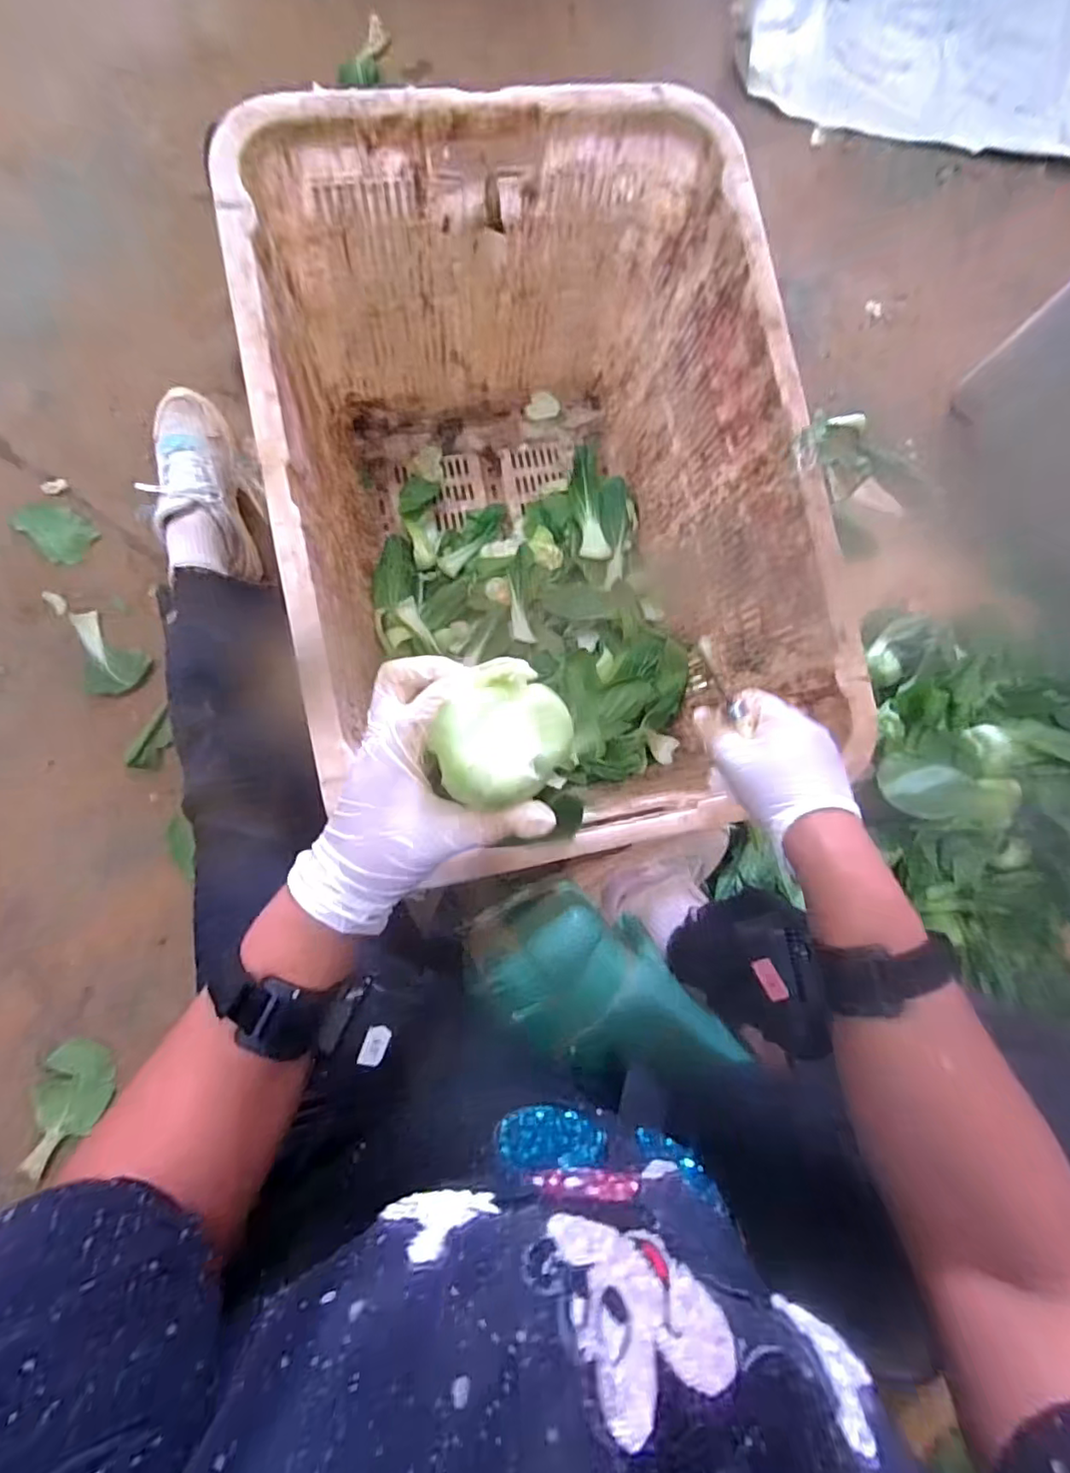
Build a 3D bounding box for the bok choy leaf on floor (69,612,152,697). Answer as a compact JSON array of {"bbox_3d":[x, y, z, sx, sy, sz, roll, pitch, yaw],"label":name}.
[{"bbox_3d":[-0.550,-0.113,0.756,0.076,0.018,0.113,-15,87,-9],"label":"bok choy leaf on floor"}]

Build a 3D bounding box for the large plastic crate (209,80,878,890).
[{"bbox_3d":[-0.009,-0.246,0.664,0.466,0.373,0.622,-11,90,-8],"label":"large plastic crate"}]

